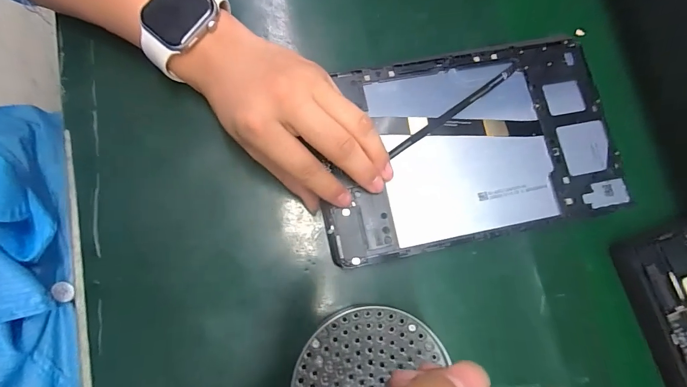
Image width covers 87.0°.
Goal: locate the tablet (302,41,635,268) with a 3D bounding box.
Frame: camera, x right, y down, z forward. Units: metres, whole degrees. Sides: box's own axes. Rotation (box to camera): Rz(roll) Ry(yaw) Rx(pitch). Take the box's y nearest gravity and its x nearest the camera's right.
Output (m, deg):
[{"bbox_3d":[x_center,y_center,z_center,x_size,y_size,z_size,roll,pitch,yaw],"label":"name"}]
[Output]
[{"bbox_3d":[0.097,-0.039,0.287,0.236,0.015,0.147,-12,78,-4],"label":"tablet"}]

